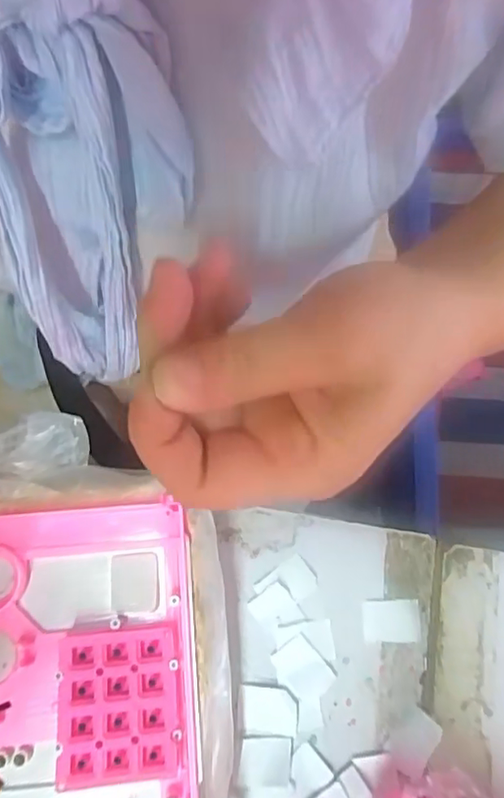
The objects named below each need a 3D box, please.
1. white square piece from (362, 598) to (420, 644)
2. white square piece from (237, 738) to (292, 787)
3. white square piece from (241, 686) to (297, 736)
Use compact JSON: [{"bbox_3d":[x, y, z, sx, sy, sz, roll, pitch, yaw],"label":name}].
[{"bbox_3d":[0.073,0.117,0.289,0.030,0.004,0.022,2,76,-1],"label":"white square piece"},{"bbox_3d":[0.006,0.178,0.268,0.025,0.004,0.021,2,76,-1],"label":"white square piece"},{"bbox_3d":[0.008,0.156,0.275,0.028,0.004,0.021,2,76,-1],"label":"white square piece"}]

